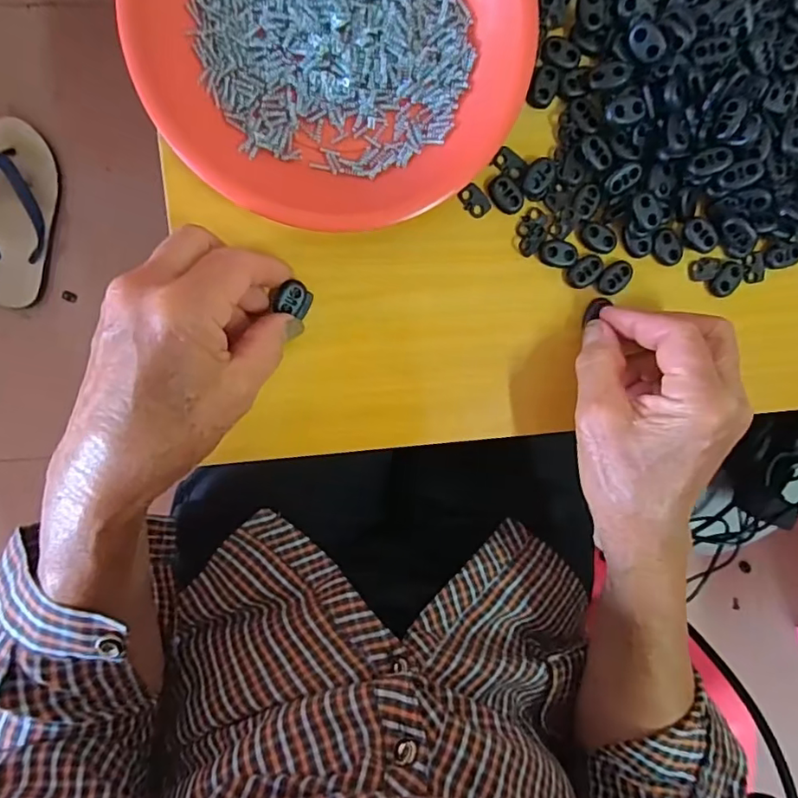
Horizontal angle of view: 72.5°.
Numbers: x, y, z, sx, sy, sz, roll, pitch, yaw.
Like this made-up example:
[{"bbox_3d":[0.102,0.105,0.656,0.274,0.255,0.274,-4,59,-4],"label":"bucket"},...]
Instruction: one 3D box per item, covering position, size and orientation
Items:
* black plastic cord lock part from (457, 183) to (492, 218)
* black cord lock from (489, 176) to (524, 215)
[{"bbox_3d":[0.042,-0.110,0.302,0.019,0.004,0.013,44,91,-9],"label":"black plastic cord lock part"},{"bbox_3d":[0.060,-0.114,0.302,0.015,0.005,0.022,-39,100,0],"label":"black cord lock"}]

